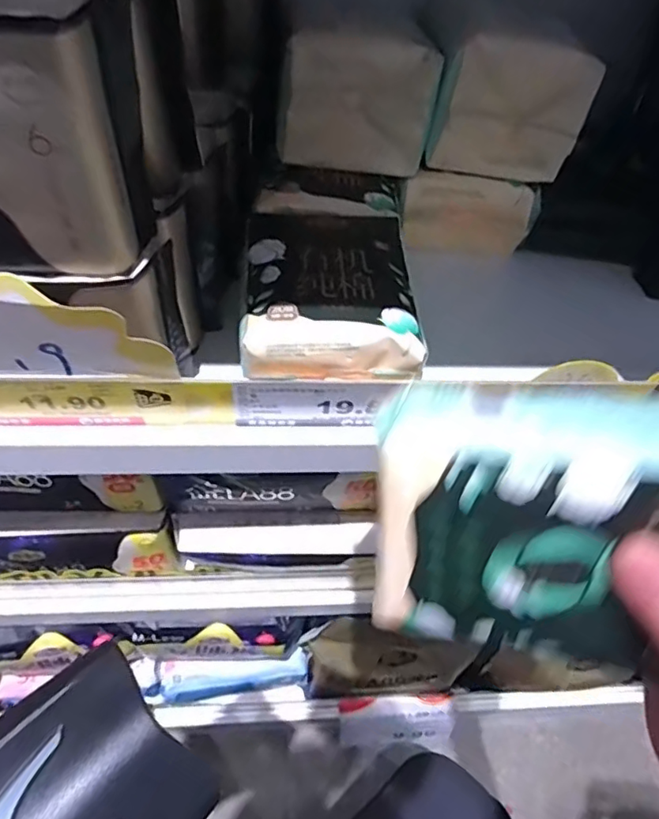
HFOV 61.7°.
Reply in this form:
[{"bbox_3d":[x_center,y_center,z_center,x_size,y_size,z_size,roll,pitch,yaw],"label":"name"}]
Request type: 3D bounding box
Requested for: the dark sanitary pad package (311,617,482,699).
[{"bbox_3d":[0.063,0.268,0.582,0.175,0.158,0.042,5,51,-2],"label":"dark sanitary pad package"}]

